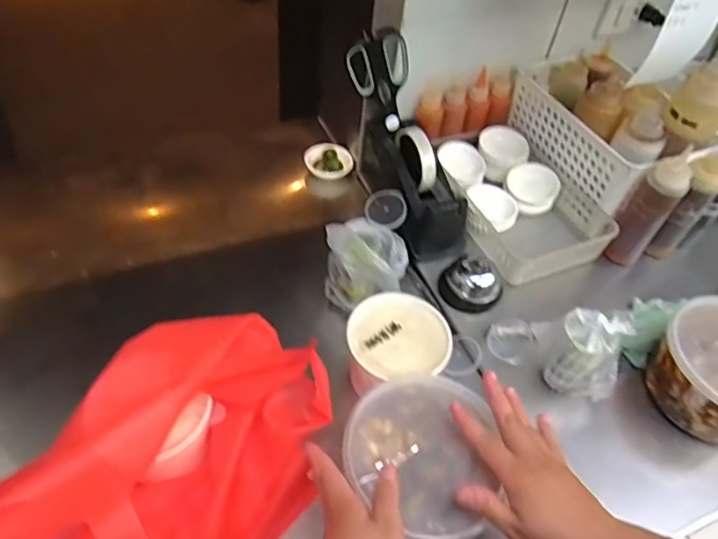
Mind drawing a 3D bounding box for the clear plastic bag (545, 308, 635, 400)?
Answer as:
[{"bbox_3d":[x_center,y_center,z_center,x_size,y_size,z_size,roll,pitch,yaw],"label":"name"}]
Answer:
[{"bbox_3d":[0.243,0.089,0.581,0.082,0.105,0.051,26,54,17],"label":"clear plastic bag"}]

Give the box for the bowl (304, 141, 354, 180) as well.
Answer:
[{"bbox_3d":[-0.048,-0.169,0.855,0.073,0.029,0.065,-10,52,-12],"label":"bowl"}]

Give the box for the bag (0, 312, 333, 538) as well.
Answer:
[{"bbox_3d":[-0.156,0.181,0.433,0.227,0.162,0.352,14,51,8],"label":"bag"}]

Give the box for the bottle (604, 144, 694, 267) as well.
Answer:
[{"bbox_3d":[0.374,-0.075,0.707,0.050,0.155,0.049,33,56,22],"label":"bottle"}]

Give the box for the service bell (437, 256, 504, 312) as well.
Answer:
[{"bbox_3d":[0.145,0.013,0.691,0.079,0.041,0.066,13,51,7],"label":"service bell"}]

